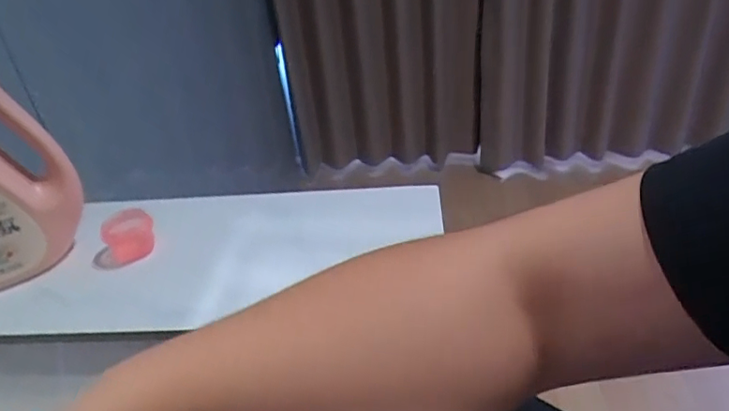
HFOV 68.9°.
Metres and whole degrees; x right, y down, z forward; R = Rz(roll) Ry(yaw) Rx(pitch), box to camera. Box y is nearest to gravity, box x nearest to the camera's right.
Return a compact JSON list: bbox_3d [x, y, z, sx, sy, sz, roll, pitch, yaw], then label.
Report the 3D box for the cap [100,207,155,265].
[{"bbox_3d":[-0.201,0.026,0.457,0.039,0.033,0.039,-4,34,3],"label":"cap"}]

